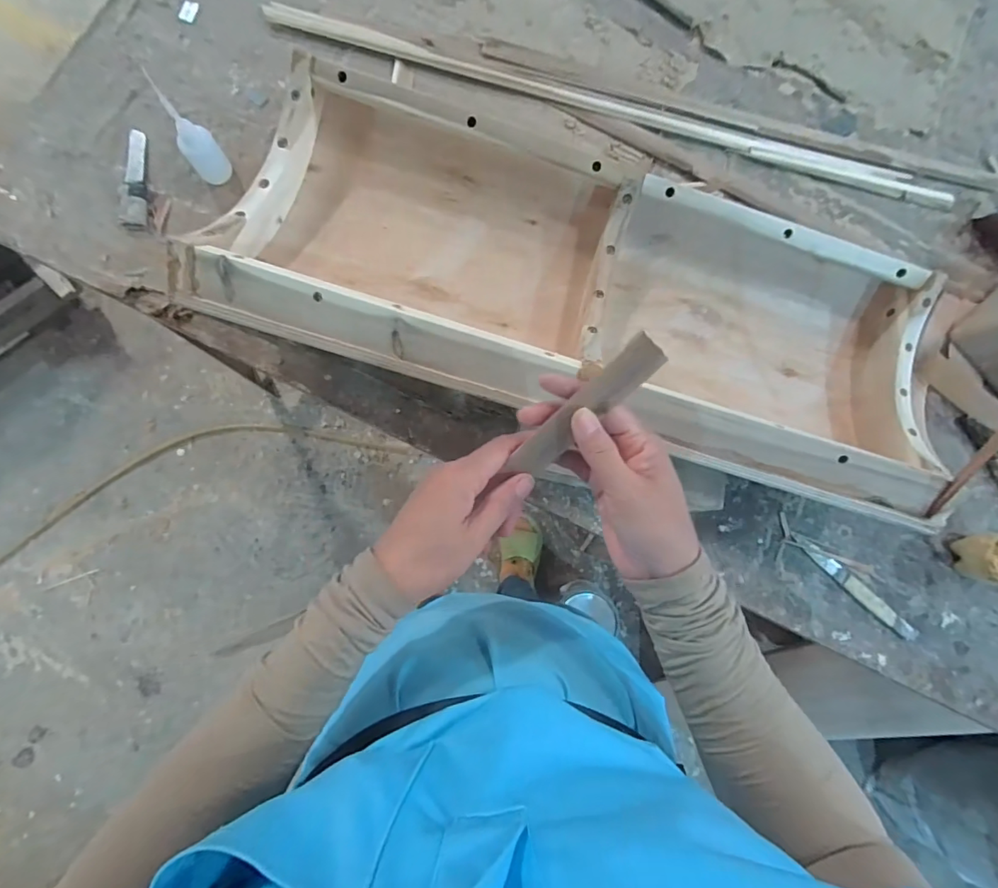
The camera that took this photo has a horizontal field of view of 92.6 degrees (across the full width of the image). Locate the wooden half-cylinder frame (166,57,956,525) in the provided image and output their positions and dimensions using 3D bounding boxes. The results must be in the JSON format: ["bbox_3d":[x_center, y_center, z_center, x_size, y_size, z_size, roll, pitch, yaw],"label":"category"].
[{"bbox_3d":[0.108,-0.142,0.477,0.717,0.123,0.284,17,81,-3],"label":"wooden half-cylinder frame"}]

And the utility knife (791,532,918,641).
[{"bbox_3d":[0.395,0.158,0.530,0.170,0.005,0.019,42,80,1],"label":"utility knife"}]

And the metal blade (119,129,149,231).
[{"bbox_3d":[-0.377,-0.276,0.494,0.022,0.013,0.109,-4,83,-6],"label":"metal blade"}]

